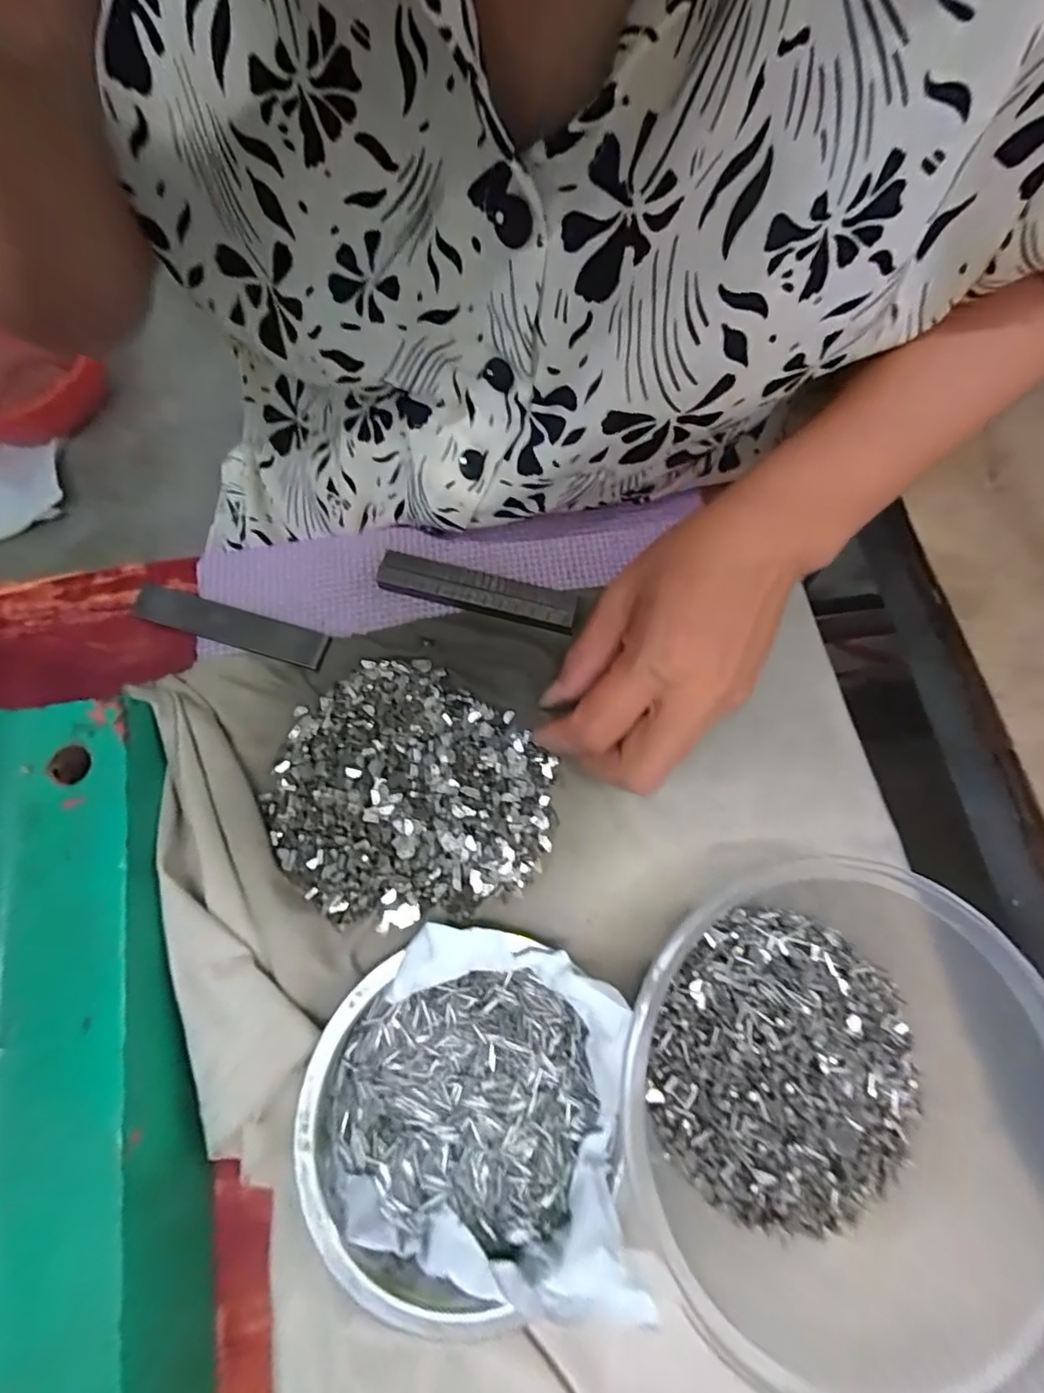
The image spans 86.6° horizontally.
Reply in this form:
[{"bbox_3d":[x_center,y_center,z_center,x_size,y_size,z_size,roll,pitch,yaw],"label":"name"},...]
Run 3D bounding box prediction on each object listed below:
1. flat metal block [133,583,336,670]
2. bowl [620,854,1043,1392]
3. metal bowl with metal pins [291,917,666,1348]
[{"bbox_3d":[-0.141,-0.034,0.270,0.097,0.008,0.019,17,74,3],"label":"flat metal block"},{"bbox_3d":[0.104,0.138,0.188,0.134,0.053,0.137,1,74,-2],"label":"bowl"},{"bbox_3d":[-0.020,0.152,0.205,0.111,0.034,0.121,1,74,-2],"label":"metal bowl with metal pins"}]

